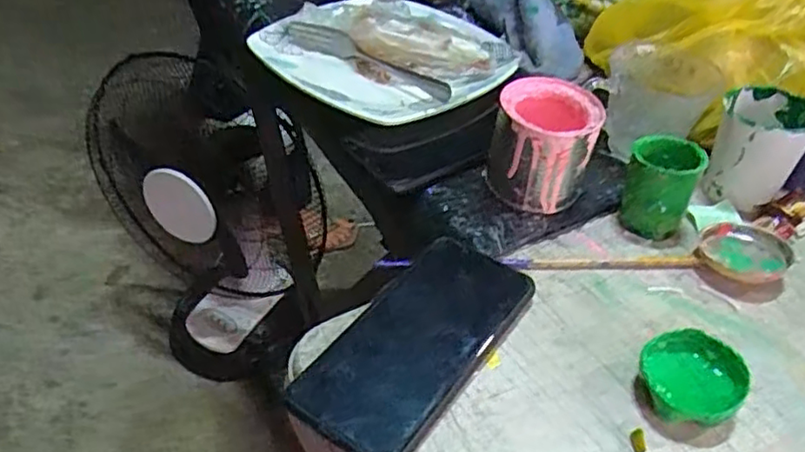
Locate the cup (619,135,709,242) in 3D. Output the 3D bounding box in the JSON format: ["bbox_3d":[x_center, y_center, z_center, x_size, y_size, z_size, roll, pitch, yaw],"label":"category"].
[{"bbox_3d":[0.184,-0.030,0.475,0.047,0.064,0.048,3,42,-3],"label":"cup"}]

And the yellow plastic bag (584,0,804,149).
[{"bbox_3d":[0.269,-0.167,0.566,0.193,0.116,0.157,5,42,0],"label":"yellow plastic bag"}]

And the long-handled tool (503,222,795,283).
[{"bbox_3d":[0.168,0.023,0.448,0.188,0.019,0.055,-2,42,-8],"label":"long-handled tool"}]

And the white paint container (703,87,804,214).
[{"bbox_3d":[0.273,-0.062,0.507,0.063,0.066,0.070,29,47,24],"label":"white paint container"}]

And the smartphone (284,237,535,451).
[{"bbox_3d":[0.011,0.065,0.394,0.076,0.017,0.166,28,47,23],"label":"smartphone"}]

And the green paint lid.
[{"bbox_3d":[0.160,0.085,0.368,0.052,0.024,0.050,3,42,-3],"label":"green paint lid"}]

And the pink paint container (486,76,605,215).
[{"bbox_3d":[0.102,-0.059,0.483,0.068,0.074,0.074,13,42,9],"label":"pink paint container"}]

